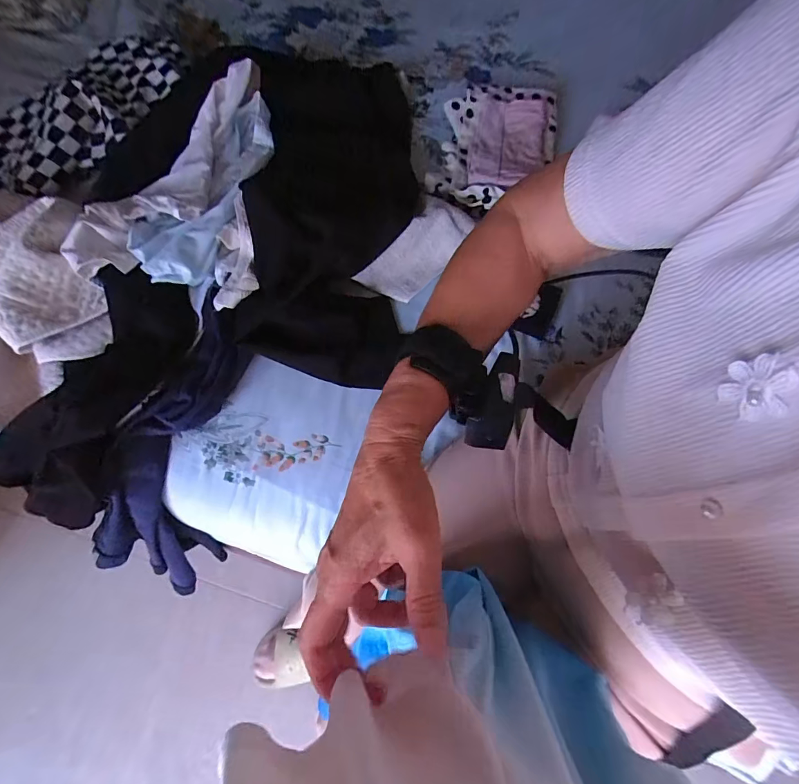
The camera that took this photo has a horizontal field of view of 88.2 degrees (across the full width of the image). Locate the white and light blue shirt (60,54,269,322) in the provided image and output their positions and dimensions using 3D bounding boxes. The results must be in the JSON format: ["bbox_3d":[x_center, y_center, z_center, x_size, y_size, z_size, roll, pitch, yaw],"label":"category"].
[{"bbox_3d":[-0.278,-0.275,0.546,0.191,0.079,0.351,-1,69,-1],"label":"white and light blue shirt"}]

